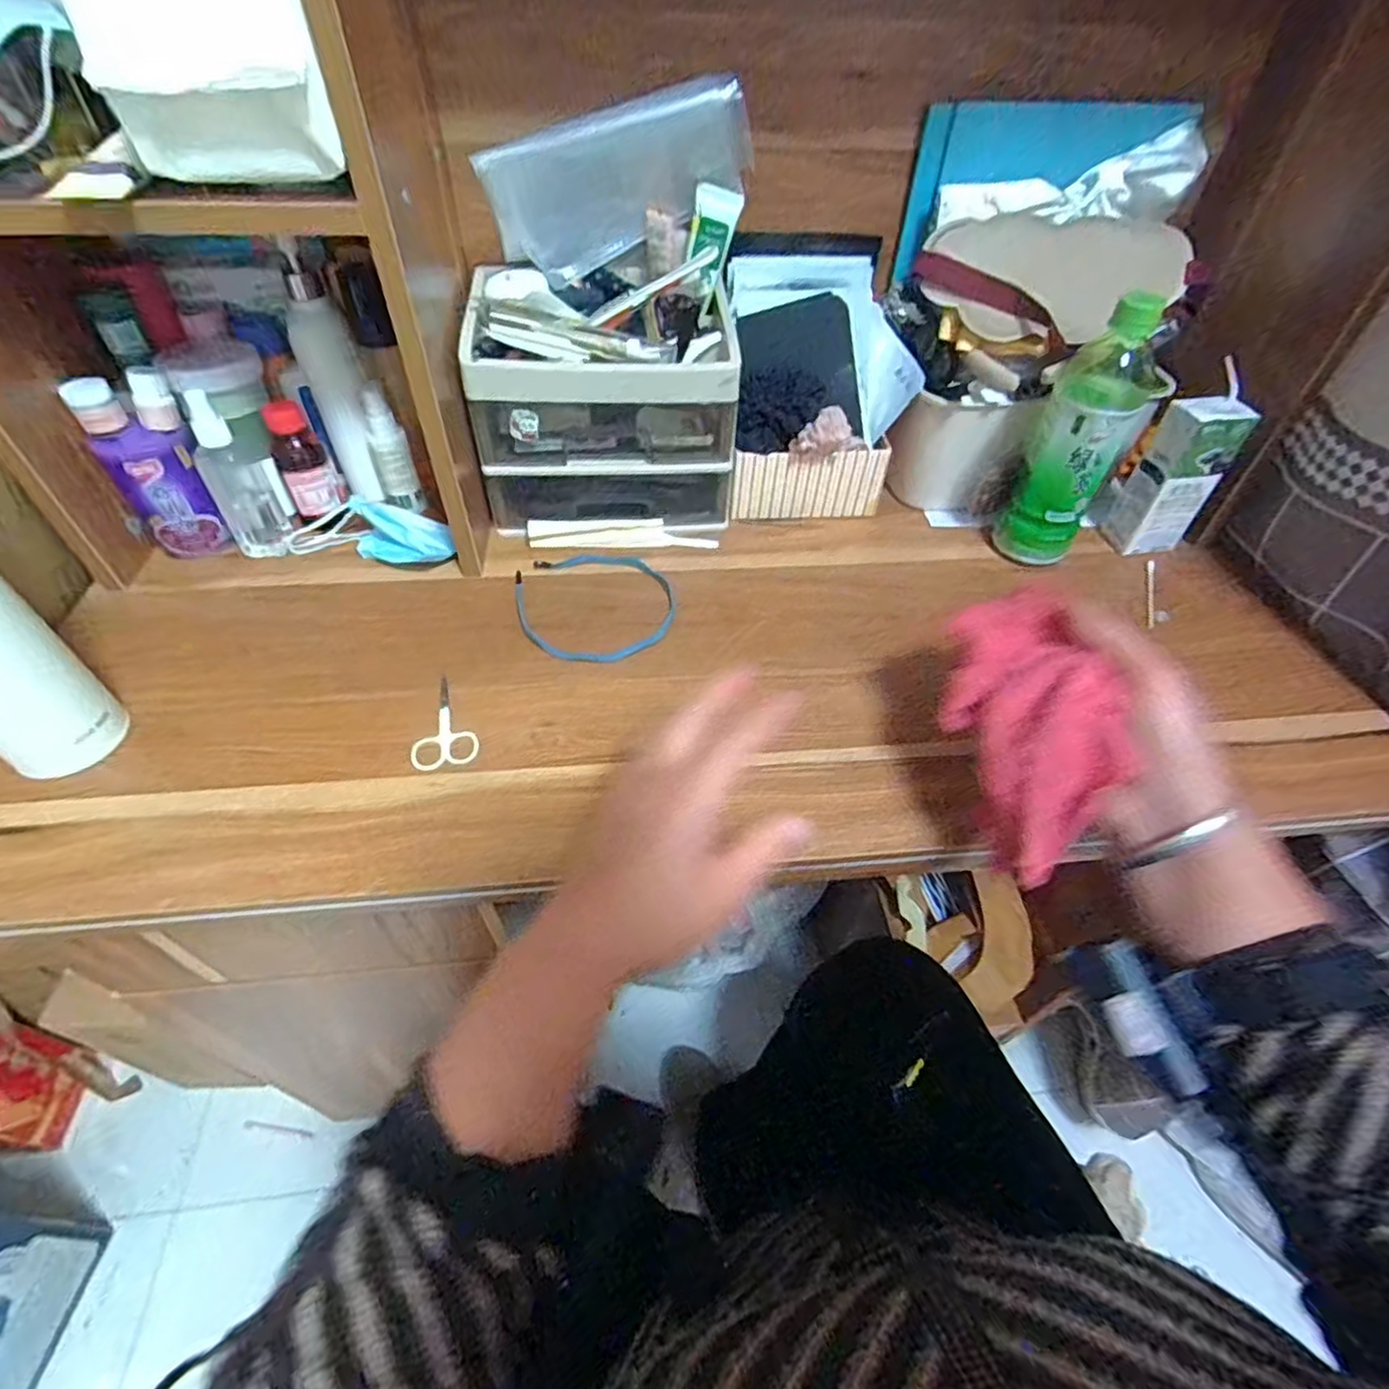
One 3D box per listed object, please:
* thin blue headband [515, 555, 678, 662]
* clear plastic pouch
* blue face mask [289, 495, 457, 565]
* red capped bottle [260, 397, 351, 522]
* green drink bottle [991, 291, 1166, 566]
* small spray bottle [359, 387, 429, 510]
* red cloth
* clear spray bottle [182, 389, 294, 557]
[{"bbox_3d":[-0.079,-0.074,0.547,0.124,0.006,0.125,1,48,-1],"label":"thin blue headband"},{"bbox_3d":[-0.056,-0.392,0.527,0.200,0.099,0.015,-13,72,4],"label":"clear plastic pouch"},{"bbox_3d":[-0.276,-0.143,0.579,0.143,0.040,0.049,10,49,6],"label":"blue face mask"},{"bbox_3d":[-0.332,-0.197,0.574,0.042,0.088,0.032,-24,53,-21],"label":"red capped bottle"},{"bbox_3d":[0.315,-0.209,0.553,0.067,0.198,0.066,27,53,20],"label":"green drink bottle"},{"bbox_3d":[-0.264,-0.212,0.589,0.030,0.101,0.028,-26,54,-23],"label":"small spray bottle"},{"bbox_3d":[0.181,0.004,0.367,0.066,0.059,0.176,4,65,2],"label":"red cloth"},{"bbox_3d":[-0.368,-0.174,0.542,0.044,0.130,0.032,-24,54,-22],"label":"clear spray bottle"}]

